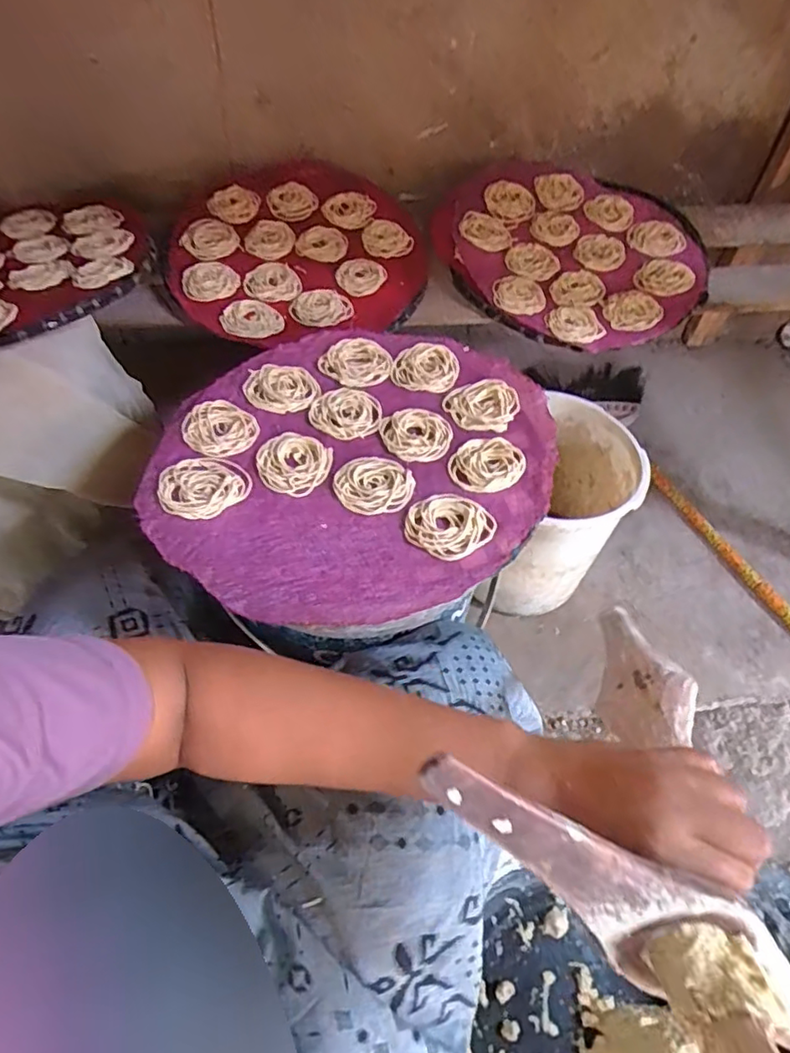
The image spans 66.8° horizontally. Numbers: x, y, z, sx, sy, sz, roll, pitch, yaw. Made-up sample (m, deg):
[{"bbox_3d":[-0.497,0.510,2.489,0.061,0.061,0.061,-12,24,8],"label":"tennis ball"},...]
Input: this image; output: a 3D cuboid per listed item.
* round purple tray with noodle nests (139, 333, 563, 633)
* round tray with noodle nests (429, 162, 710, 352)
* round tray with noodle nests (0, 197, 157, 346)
[{"bbox_3d":[-0.032,-0.069,0.556,0.326,0.026,0.376,24,54,18],"label":"round purple tray with noodle nests"},{"bbox_3d":[0.250,-0.392,0.844,0.347,0.030,0.370,1,62,-1],"label":"round tray with noodle nests"},{"bbox_3d":[-0.444,-0.291,0.673,0.313,0.030,0.337,1,52,-1],"label":"round tray with noodle nests"}]

